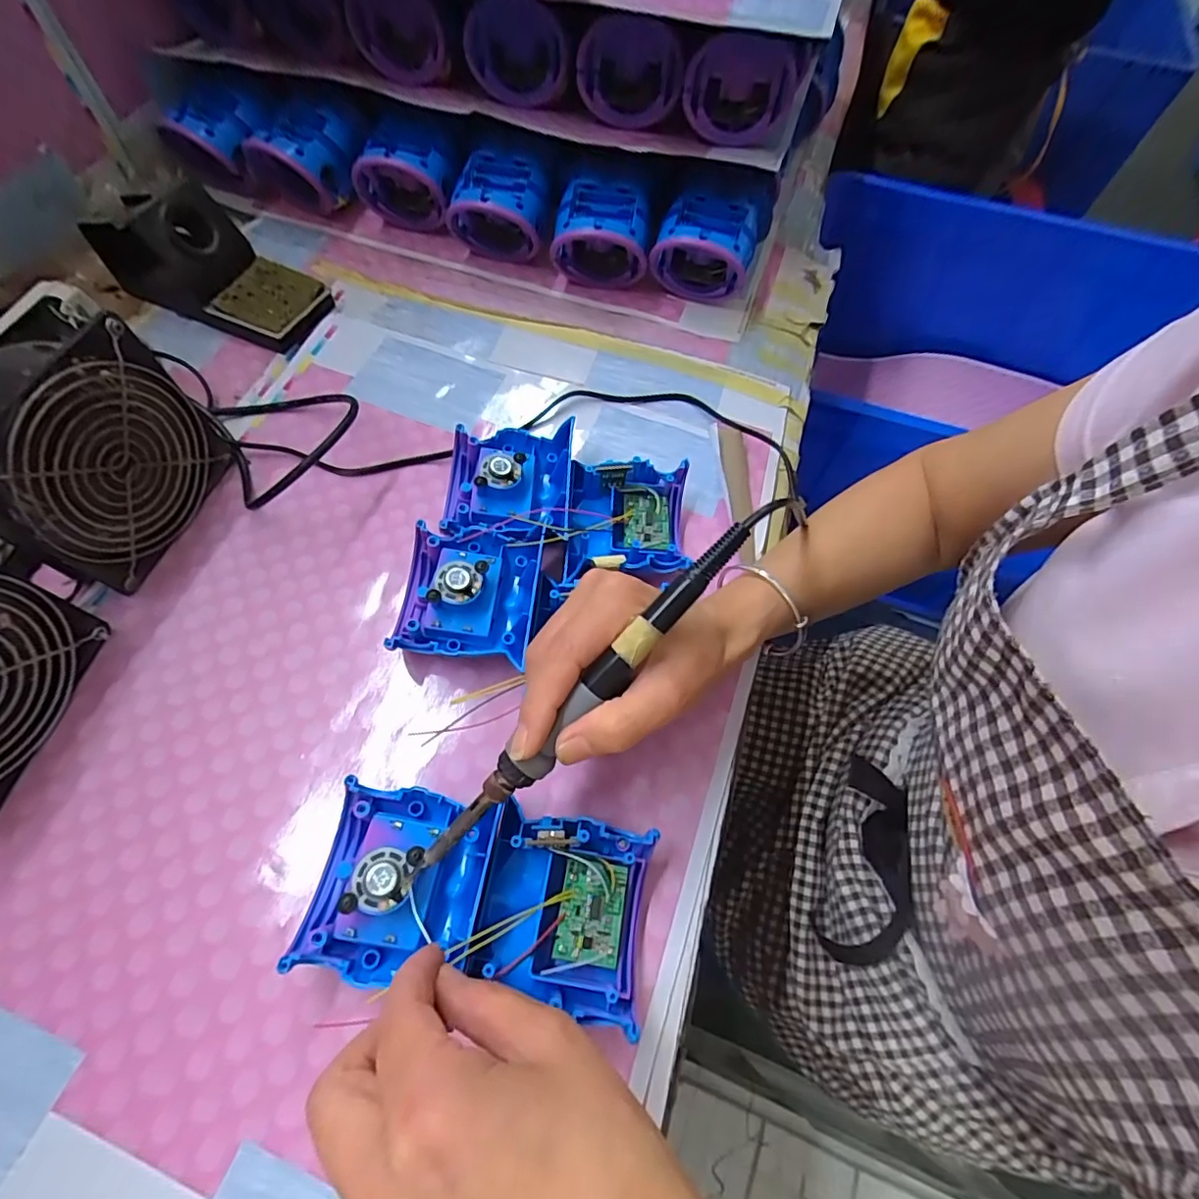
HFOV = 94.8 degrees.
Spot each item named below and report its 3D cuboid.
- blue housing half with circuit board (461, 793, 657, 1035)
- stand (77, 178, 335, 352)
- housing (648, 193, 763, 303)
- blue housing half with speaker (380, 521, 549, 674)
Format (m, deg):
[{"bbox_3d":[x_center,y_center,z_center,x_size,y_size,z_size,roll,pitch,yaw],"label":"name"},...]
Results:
[{"bbox_3d":[-0.017,0.149,0.265,0.077,0.037,0.081,11,63,2],"label":"blue housing half with circuit board"},{"bbox_3d":[-0.310,-0.270,0.436,0.161,0.078,0.069,21,64,8],"label":"stand"},{"bbox_3d":[0.091,-0.300,0.474,0.082,0.068,0.083,15,63,5],"label":"housing"},{"bbox_3d":[-0.079,-0.004,0.335,0.083,0.043,0.085,5,63,0],"label":"blue housing half with speaker"}]

